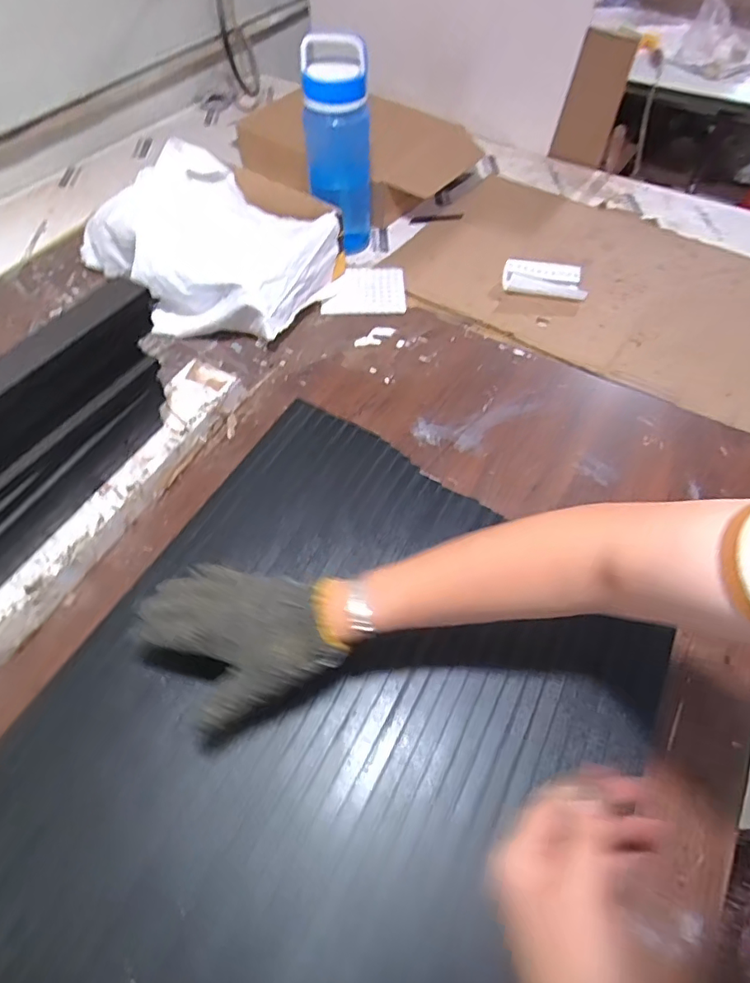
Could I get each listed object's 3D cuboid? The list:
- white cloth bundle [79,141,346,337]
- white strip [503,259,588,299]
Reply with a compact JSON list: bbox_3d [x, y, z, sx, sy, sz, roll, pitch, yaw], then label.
[{"bbox_3d":[-0.253,-0.383,0.847,0.390,0.114,0.288,35,60,20],"label":"white cloth bundle"},{"bbox_3d":[0.277,-0.341,0.882,0.136,0.034,0.054,16,56,9],"label":"white strip"}]

